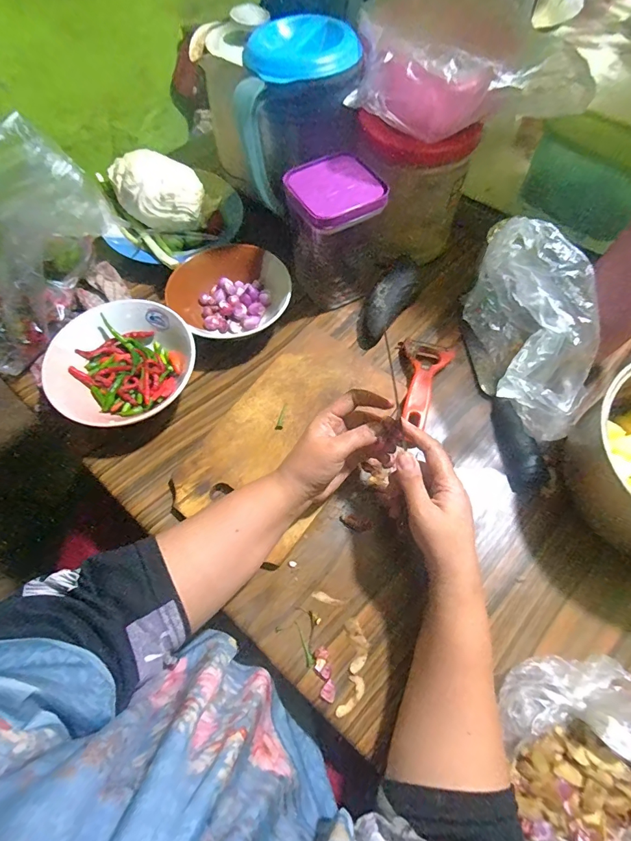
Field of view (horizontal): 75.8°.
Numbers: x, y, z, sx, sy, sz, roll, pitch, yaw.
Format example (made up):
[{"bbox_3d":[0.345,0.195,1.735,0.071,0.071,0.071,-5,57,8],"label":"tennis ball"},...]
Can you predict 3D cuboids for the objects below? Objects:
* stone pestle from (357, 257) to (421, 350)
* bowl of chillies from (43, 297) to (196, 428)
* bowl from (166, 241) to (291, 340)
[{"bbox_3d":[0.096,-0.159,0.540,0.055,0.048,0.140,30,86,14],"label":"stone pestle"},{"bbox_3d":[-0.217,-0.057,0.481,0.158,0.068,0.157,-1,61,1],"label":"bowl of chillies"},{"bbox_3d":[-0.111,-0.164,0.536,0.146,0.060,0.168,-37,68,-15],"label":"bowl"}]

